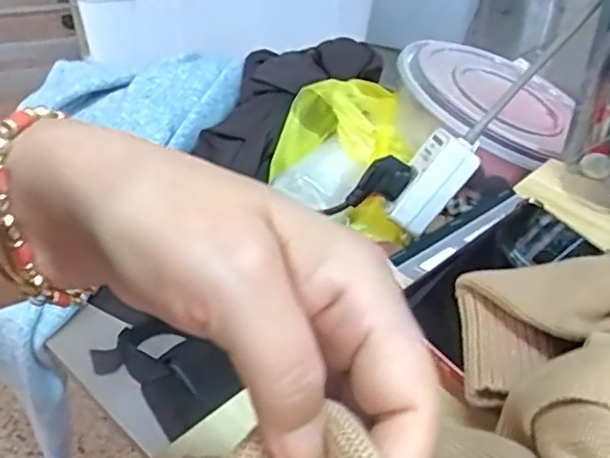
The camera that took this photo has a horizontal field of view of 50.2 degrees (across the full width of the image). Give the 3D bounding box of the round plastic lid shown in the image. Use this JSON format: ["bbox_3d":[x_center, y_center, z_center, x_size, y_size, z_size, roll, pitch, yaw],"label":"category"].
[{"bbox_3d":[0.200,-0.136,0.680,0.212,0.019,0.218,0,43,-26],"label":"round plastic lid"}]

